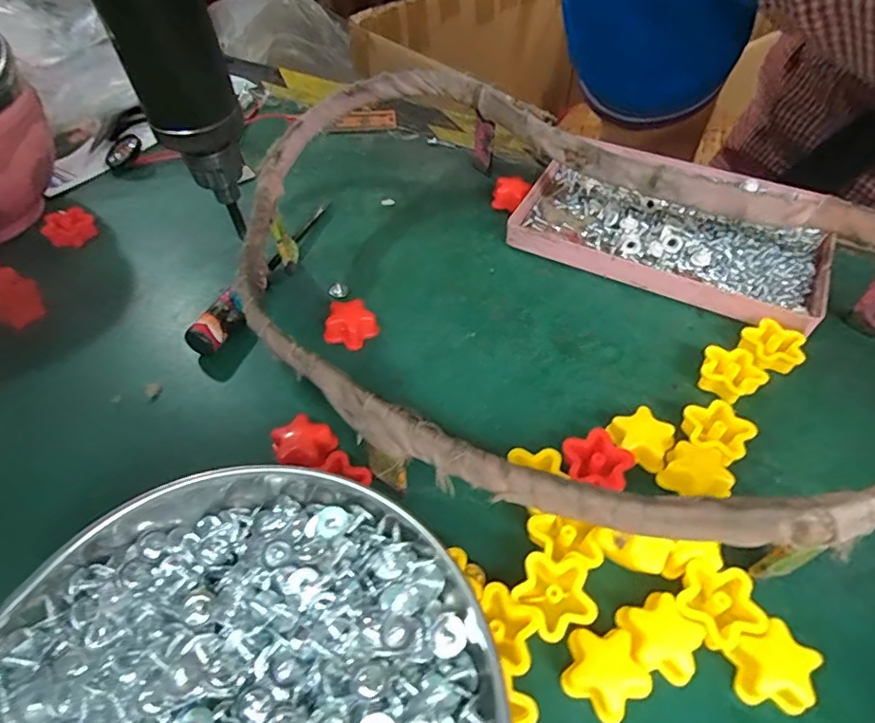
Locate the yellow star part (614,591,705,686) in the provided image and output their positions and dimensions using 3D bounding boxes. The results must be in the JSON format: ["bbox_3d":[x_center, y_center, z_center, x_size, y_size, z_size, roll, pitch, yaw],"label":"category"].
[{"bbox_3d":[0.071,0.090,0.174,0.024,0.016,0.025,20,55,18],"label":"yellow star part"}]

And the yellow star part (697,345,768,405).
[{"bbox_3d":[0.131,0.005,0.239,0.025,0.011,0.025,-32,56,-21],"label":"yellow star part"}]

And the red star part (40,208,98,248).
[{"bbox_3d":[-0.213,-0.077,0.309,0.019,0.016,0.024,28,58,23],"label":"red star part"}]

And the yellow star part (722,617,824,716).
[{"bbox_3d":[0.105,0.097,0.166,0.023,0.015,0.022,-23,54,-14],"label":"yellow star part"}]

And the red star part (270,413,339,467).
[{"bbox_3d":[-0.055,0.035,0.219,0.024,0.011,0.023,0,51,3],"label":"red star part"}]

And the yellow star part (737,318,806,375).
[{"bbox_3d":[0.155,-0.007,0.247,0.025,0.008,0.026,25,57,21],"label":"yellow star part"}]

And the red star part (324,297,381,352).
[{"bbox_3d":[-0.042,-0.019,0.262,0.022,0.015,0.022,19,55,17],"label":"red star part"}]

